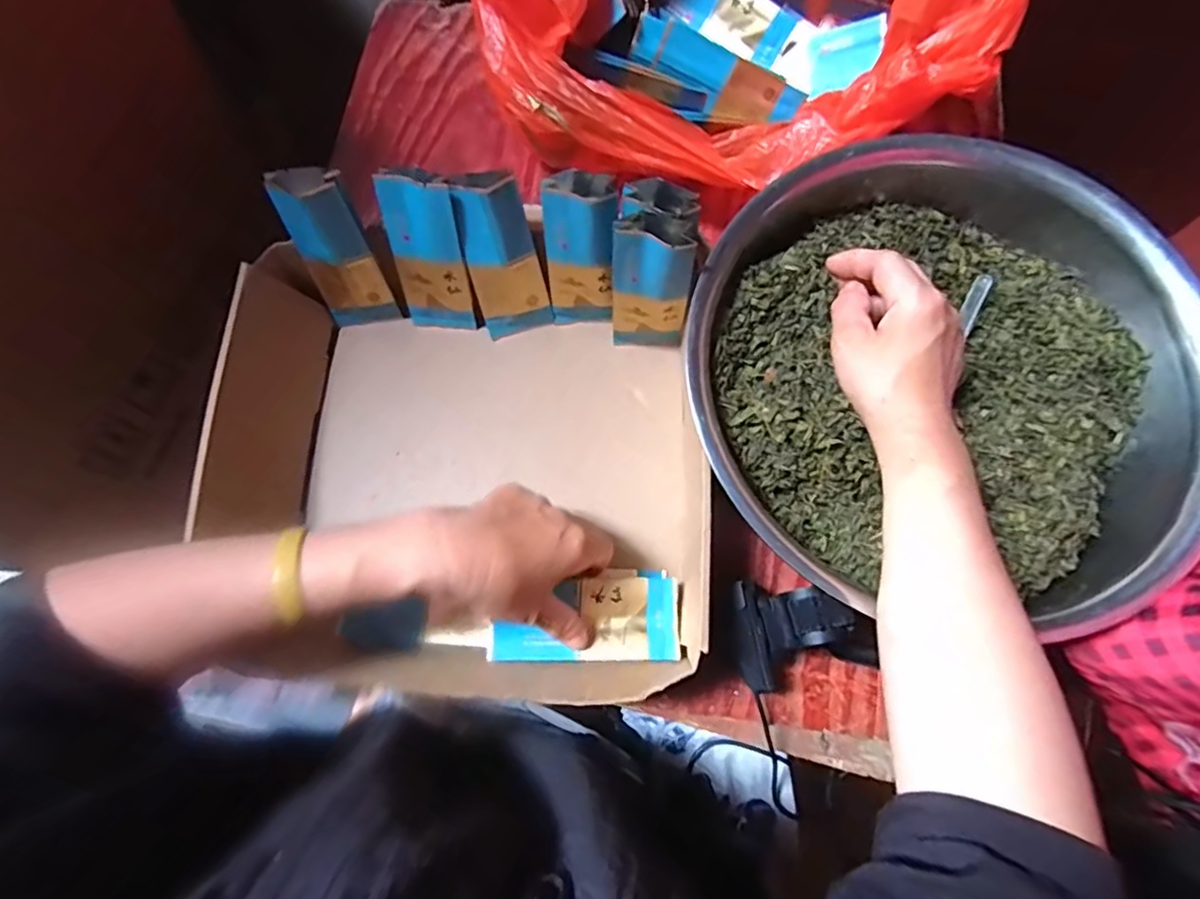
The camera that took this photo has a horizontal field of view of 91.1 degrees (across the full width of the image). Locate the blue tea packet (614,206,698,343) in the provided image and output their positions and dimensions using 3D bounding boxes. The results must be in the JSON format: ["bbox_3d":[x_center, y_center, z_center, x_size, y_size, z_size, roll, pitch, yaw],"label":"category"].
[{"bbox_3d":[0.037,-0.119,0.430,0.053,0.128,0.042,8,76,3],"label":"blue tea packet"}]

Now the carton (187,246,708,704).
[{"bbox_3d":[-0.093,0.021,0.425,0.343,0.080,0.285,5,76,2],"label":"carton"}]

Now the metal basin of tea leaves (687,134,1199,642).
[{"bbox_3d":[0.224,-0.057,0.403,0.319,0.073,0.317,3,76,2],"label":"metal basin of tea leaves"}]

